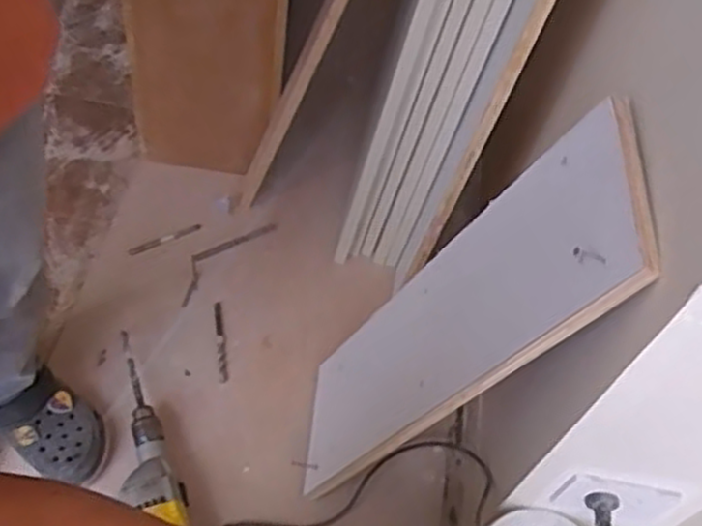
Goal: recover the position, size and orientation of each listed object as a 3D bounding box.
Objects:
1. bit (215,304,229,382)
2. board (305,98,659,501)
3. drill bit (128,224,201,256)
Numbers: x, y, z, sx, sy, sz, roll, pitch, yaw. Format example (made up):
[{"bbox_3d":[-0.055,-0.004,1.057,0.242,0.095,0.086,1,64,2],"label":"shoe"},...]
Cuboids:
[{"bbox_3d":[-0.204,0.123,1.174,0.015,0.007,0.137,-8,58,-7],"label":"bit"},{"bbox_3d":[0.101,0.080,0.857,0.021,0.611,0.209,22,49,-20],"label":"board"},{"bbox_3d":[-0.313,-0.039,1.256,0.125,0.009,0.012,-24,61,-17],"label":"drill bit"}]

